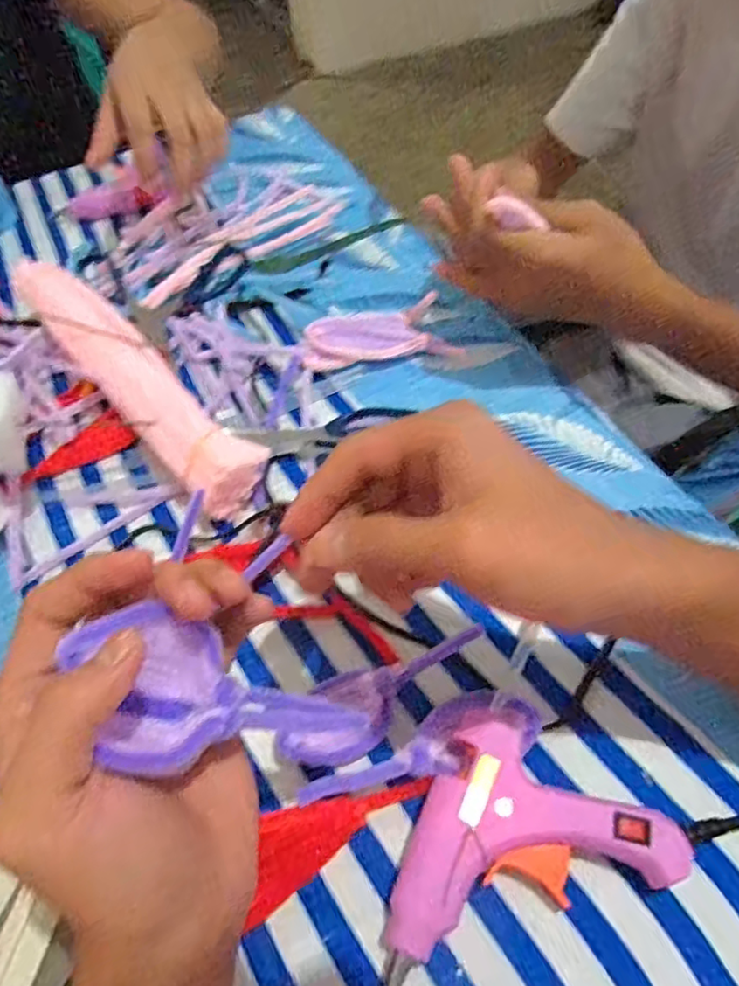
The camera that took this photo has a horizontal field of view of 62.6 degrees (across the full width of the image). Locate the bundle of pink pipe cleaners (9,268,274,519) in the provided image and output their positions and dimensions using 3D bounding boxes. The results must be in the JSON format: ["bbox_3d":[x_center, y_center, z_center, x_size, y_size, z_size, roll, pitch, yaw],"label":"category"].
[{"bbox_3d":[-0.178,-0.089,0.452,0.053,0.050,0.290,-38,61,-20],"label":"bundle of pink pipe cleaners"}]

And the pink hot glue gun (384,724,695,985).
[{"bbox_3d":[0.062,0.151,0.275,0.135,0.032,0.079,-16,56,-6],"label":"pink hot glue gun"}]

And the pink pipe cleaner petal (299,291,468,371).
[{"bbox_3d":[0.006,-0.122,0.480,0.117,0.024,0.057,-15,56,-6],"label":"pink pipe cleaner petal"}]

